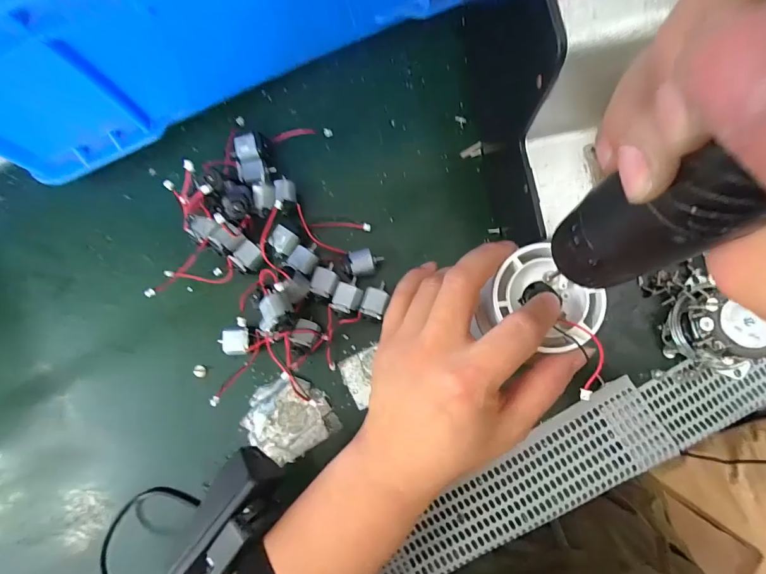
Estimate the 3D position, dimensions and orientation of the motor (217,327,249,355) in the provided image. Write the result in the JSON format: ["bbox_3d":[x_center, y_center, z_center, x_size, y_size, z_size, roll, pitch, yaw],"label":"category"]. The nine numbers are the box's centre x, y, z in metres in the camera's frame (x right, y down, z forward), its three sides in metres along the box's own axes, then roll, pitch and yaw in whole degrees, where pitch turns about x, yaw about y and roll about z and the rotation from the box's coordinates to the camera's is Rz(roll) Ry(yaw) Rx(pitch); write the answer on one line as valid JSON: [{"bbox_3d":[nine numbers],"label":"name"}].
[{"bbox_3d":[-0.103,0.038,0.276,0.021,0.010,0.018,-1,81,3],"label":"motor"}]

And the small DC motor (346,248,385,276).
[{"bbox_3d":[-0.013,-0.016,0.277,0.025,0.016,0.017,-10,81,2],"label":"small DC motor"}]

